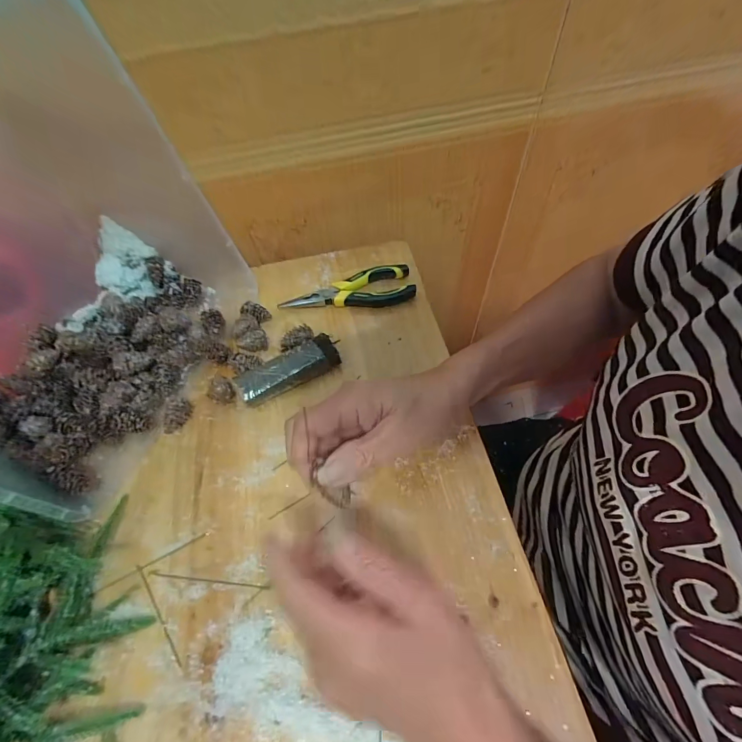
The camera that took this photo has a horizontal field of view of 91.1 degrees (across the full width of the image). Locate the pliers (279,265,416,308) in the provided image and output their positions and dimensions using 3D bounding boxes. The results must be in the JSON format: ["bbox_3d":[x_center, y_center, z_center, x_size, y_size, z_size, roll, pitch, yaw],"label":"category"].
[{"bbox_3d":[-0.027,-0.094,0.439,0.155,0.020,0.048,-11,58,-3],"label":"pliers"}]

